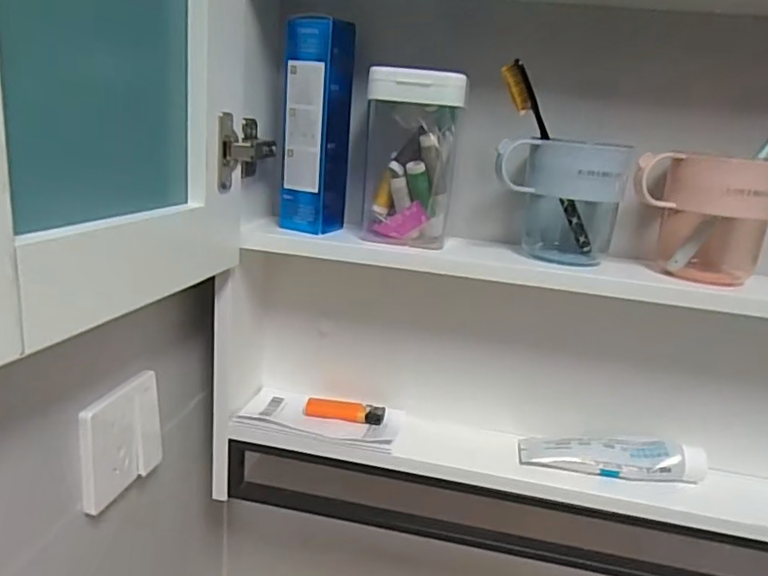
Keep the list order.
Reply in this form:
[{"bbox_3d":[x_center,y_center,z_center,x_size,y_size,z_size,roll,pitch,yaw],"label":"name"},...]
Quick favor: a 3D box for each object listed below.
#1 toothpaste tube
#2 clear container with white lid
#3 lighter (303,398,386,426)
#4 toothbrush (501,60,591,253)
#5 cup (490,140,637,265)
[{"bbox_3d":[0.215,0.159,0.556,0.165,0.036,0.039,9,16,12],"label":"toothpaste tube"},{"bbox_3d":[0.022,-0.111,0.516,0.080,0.145,0.052,3,16,-9],"label":"clear container with white lid"},{"bbox_3d":[-0.041,0.127,0.608,0.081,0.015,0.027,7,16,4],"label":"lighter"},{"bbox_3d":[0.142,-0.105,0.503,0.020,0.183,0.011,-37,28,-10],"label":"toothbrush"},{"bbox_3d":[0.151,-0.075,0.515,0.101,0.104,0.071,10,17,15],"label":"cup"}]

